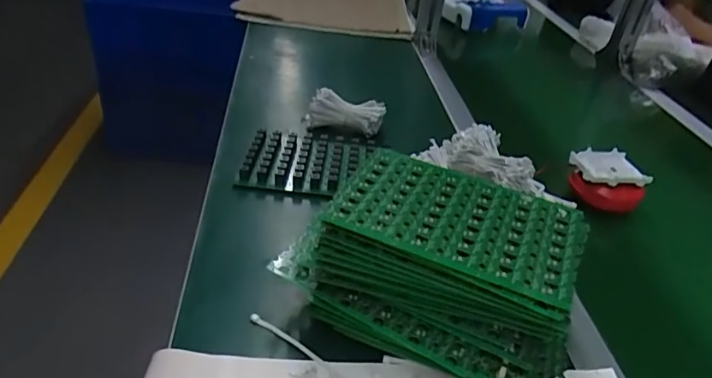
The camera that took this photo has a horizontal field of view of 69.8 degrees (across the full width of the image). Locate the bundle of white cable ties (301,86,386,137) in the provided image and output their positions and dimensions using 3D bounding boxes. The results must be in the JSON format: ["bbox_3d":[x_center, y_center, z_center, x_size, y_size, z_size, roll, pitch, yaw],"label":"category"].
[{"bbox_3d":[-0.014,-0.102,0.700,0.096,0.042,0.047,20,38,16],"label":"bundle of white cable ties"}]

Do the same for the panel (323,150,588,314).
[{"bbox_3d":[0.080,0.020,0.396,0.182,0.007,0.119,21,39,17],"label":"panel"}]

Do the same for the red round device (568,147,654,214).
[{"bbox_3d":[0.317,-0.011,0.654,0.084,0.045,0.070,-2,37,-12],"label":"red round device"}]

